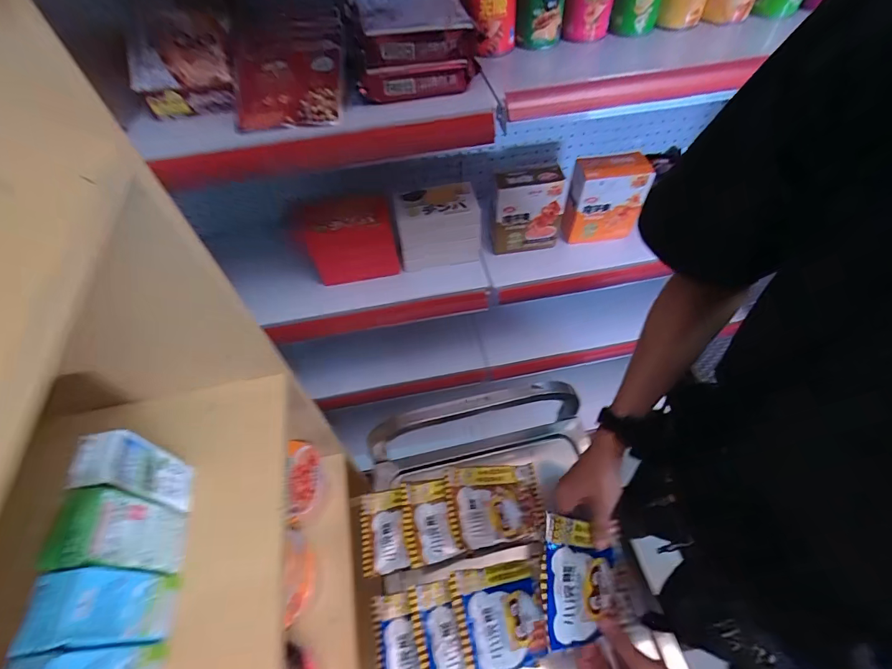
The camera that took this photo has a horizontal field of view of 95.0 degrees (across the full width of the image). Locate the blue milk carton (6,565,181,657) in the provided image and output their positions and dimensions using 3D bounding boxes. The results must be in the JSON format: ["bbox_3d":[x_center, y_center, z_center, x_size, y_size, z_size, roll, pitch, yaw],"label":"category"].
[{"bbox_3d":[-0.280,0.228,0.340,0.032,0.116,0.051,-8,55,-1],"label":"blue milk carton"}]

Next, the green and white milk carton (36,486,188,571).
[{"bbox_3d":[-0.289,0.181,0.368,0.034,0.123,0.058,-13,55,-4],"label":"green and white milk carton"}]

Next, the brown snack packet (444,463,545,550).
[{"bbox_3d":[0.080,0.276,0.669,0.155,0.012,0.121,2,52,-14],"label":"brown snack packet"}]

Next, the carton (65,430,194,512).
[{"bbox_3d":[-0.302,0.138,0.404,0.034,0.118,0.048,-8,55,-1],"label":"carton"}]

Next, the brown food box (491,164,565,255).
[{"bbox_3d":[0.142,-0.221,0.743,0.121,0.148,0.045,-8,55,-1],"label":"brown food box"}]

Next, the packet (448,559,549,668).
[{"bbox_3d":[0.081,0.395,0.576,0.139,0.023,0.122,1,53,-20],"label":"packet"}]

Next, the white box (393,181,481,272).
[{"bbox_3d":[-0.016,-0.200,0.751,0.143,0.121,0.082,-10,55,-2],"label":"white box"}]

